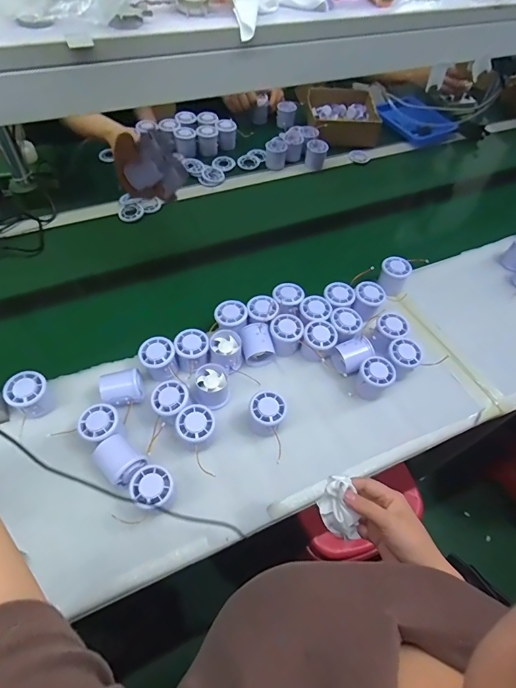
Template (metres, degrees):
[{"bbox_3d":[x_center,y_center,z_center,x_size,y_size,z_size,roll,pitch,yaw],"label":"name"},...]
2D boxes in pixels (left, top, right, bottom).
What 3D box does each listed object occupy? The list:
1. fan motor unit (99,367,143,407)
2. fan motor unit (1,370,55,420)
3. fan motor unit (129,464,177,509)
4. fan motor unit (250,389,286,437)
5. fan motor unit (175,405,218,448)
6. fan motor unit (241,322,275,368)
[{"bbox_3d":[-0.213,0.072,0.615,0.063,0.049,0.053,-12,58,-12],"label":"fan motor unit"},{"bbox_3d":[-0.342,0.078,0.594,0.060,0.054,0.056,2,56,-3],"label":"fan motor unit"},{"bbox_3d":[-0.140,0.199,0.530,0.051,0.052,0.058,-38,66,-25],"label":"fan motor unit"},{"bbox_3d":[0.013,0.109,0.604,0.051,0.056,0.055,2,56,-3],"label":"fan motor unit"},{"bbox_3d":[-0.090,0.128,0.583,0.053,0.053,0.055,2,56,-3],"label":"fan motor unit"},{"bbox_3d":[-0.002,0.002,0.672,0.049,0.047,0.058,-15,58,-13],"label":"fan motor unit"}]

